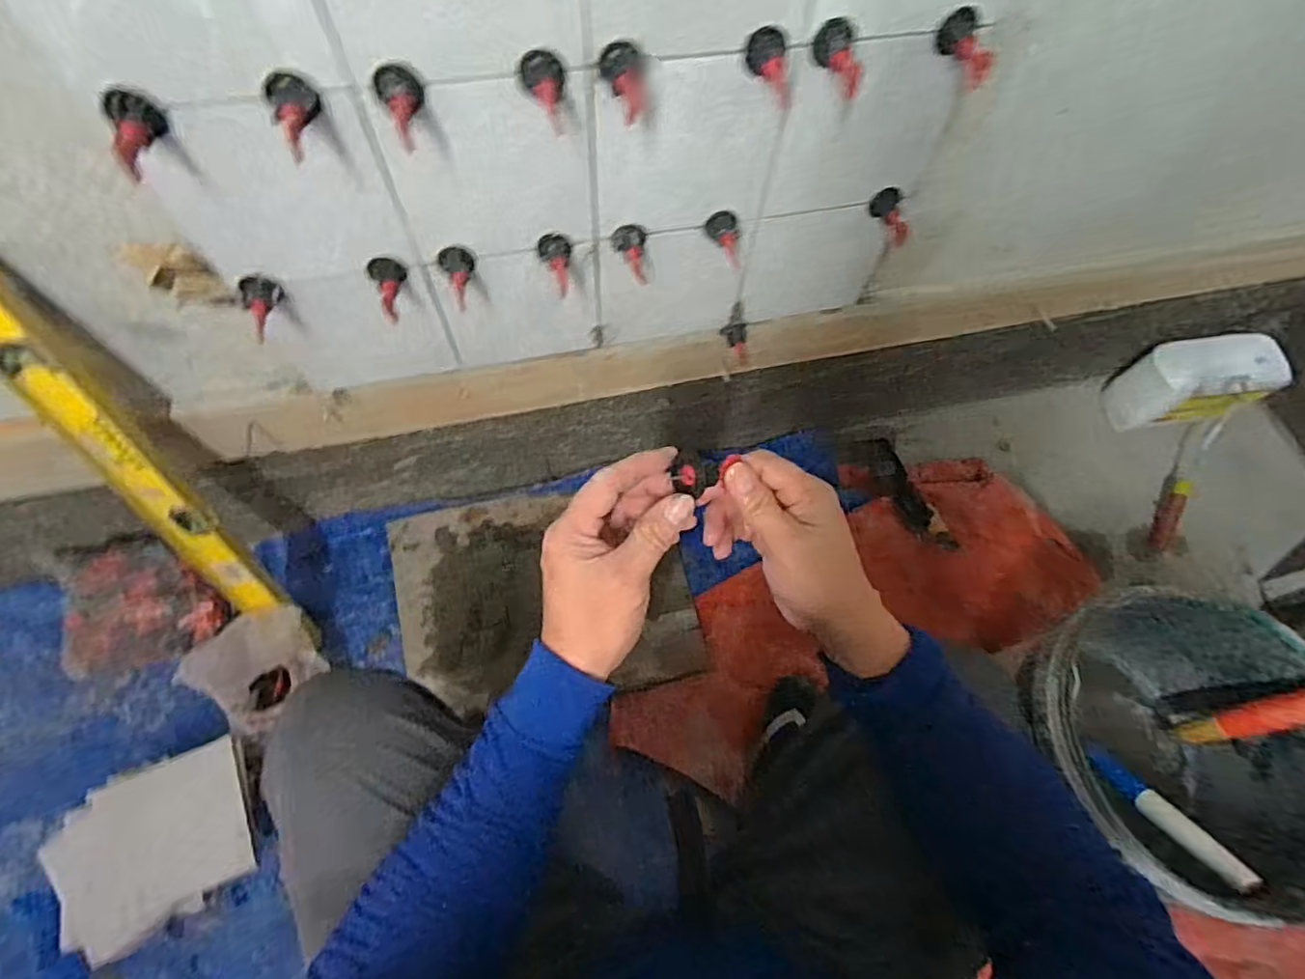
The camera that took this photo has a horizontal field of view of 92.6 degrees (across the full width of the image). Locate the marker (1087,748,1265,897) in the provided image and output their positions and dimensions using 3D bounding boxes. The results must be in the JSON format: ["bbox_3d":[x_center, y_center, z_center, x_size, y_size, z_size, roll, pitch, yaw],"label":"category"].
[{"bbox_3d":[0.558,0.353,0.675,0.027,0.022,0.168,-18,28,-11],"label":"marker"}]

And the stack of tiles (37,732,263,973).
[{"bbox_3d":[-0.580,0.425,0.751,0.216,0.107,0.174,-21,69,-12],"label":"stack of tiles"}]

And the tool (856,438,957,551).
[{"bbox_3d":[0.403,0.004,1.007,0.053,0.031,0.230,-15,54,-10],"label":"tool"}]

